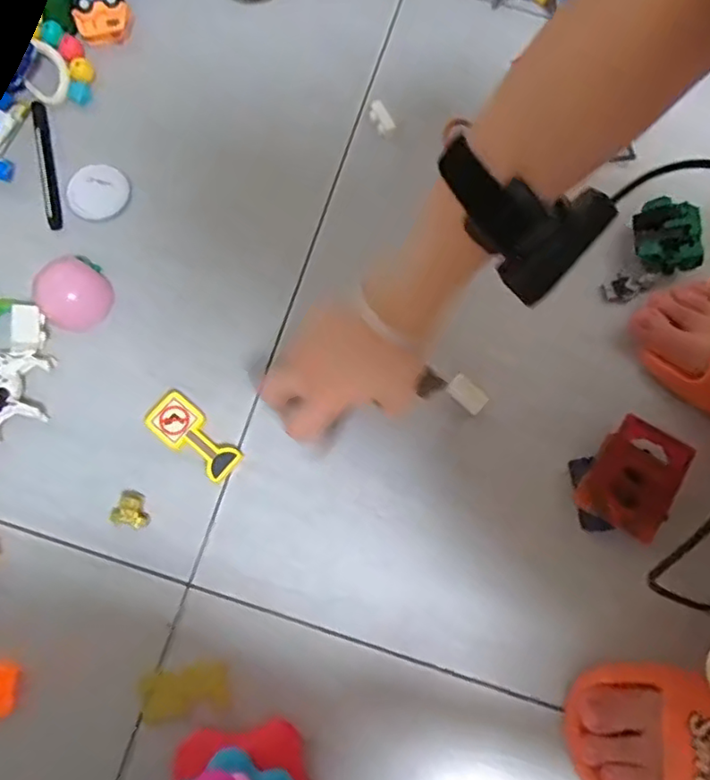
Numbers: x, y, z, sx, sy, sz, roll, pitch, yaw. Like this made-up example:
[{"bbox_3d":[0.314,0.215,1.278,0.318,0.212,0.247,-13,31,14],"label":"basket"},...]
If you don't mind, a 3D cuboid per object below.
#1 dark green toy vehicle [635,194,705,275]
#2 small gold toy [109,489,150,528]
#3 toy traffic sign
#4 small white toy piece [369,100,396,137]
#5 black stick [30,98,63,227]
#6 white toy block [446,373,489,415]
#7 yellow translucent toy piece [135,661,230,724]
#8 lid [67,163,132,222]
[{"bbox_3d":[0.262,-0.130,0.508,0.046,0.040,0.057,-3,77,-2],"label":"dark green toy vehicle"},{"bbox_3d":[-0.175,0.092,0.468,0.030,0.018,0.027,12,77,2],"label":"small gold toy"},{"bbox_3d":[-0.128,0.037,0.482,0.080,0.014,0.036,39,79,8],"label":"toy traffic sign"},{"bbox_3d":[0.023,-0.247,0.547,0.016,0.011,0.032,-30,79,-7],"label":"small white toy piece"},{"bbox_3d":[-0.278,-0.202,0.540,0.015,0.006,0.125,-13,77,-4],"label":"black stick"},{"bbox_3d":[0.092,0.003,0.488,0.033,0.006,0.020,40,79,8],"label":"white toy block"},{"bbox_3d":[-0.127,0.221,0.441,0.065,0.007,0.034,-11,77,-4],"label":"yellow translucent toy piece"},{"bbox_3d":[-0.228,-0.176,0.533,0.054,0.004,0.052,0,77,-1],"label":"lid"}]

